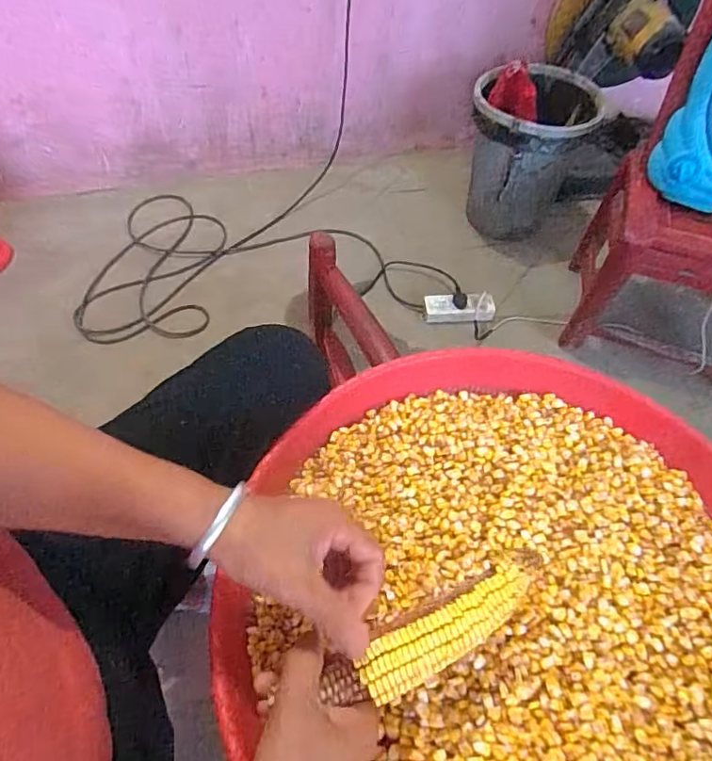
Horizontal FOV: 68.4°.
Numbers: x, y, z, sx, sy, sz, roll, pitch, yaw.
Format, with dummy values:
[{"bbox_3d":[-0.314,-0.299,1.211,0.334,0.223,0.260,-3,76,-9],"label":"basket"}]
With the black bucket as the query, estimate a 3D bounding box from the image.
[{"bbox_3d":[0.381,-0.522,1.209,0.240,0.289,0.264,0,56,-1],"label":"black bucket"}]

